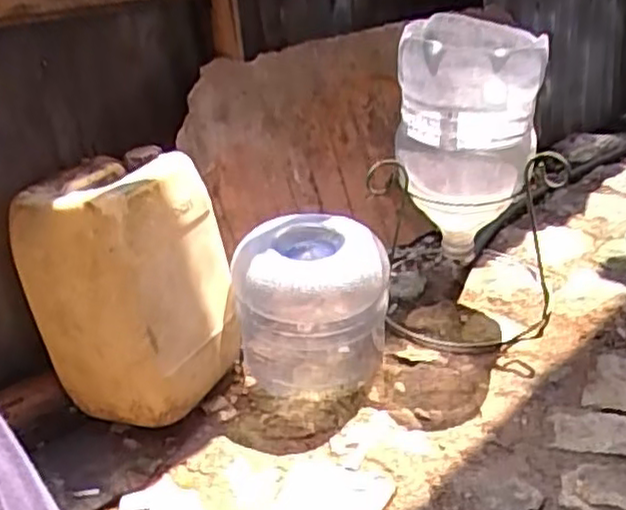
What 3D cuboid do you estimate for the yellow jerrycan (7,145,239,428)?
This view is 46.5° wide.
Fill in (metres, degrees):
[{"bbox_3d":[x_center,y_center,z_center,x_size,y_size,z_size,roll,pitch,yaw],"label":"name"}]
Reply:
[{"bbox_3d":[-0.294,0.053,1.152,0.218,0.380,0.271,10,36,24],"label":"yellow jerrycan"}]

